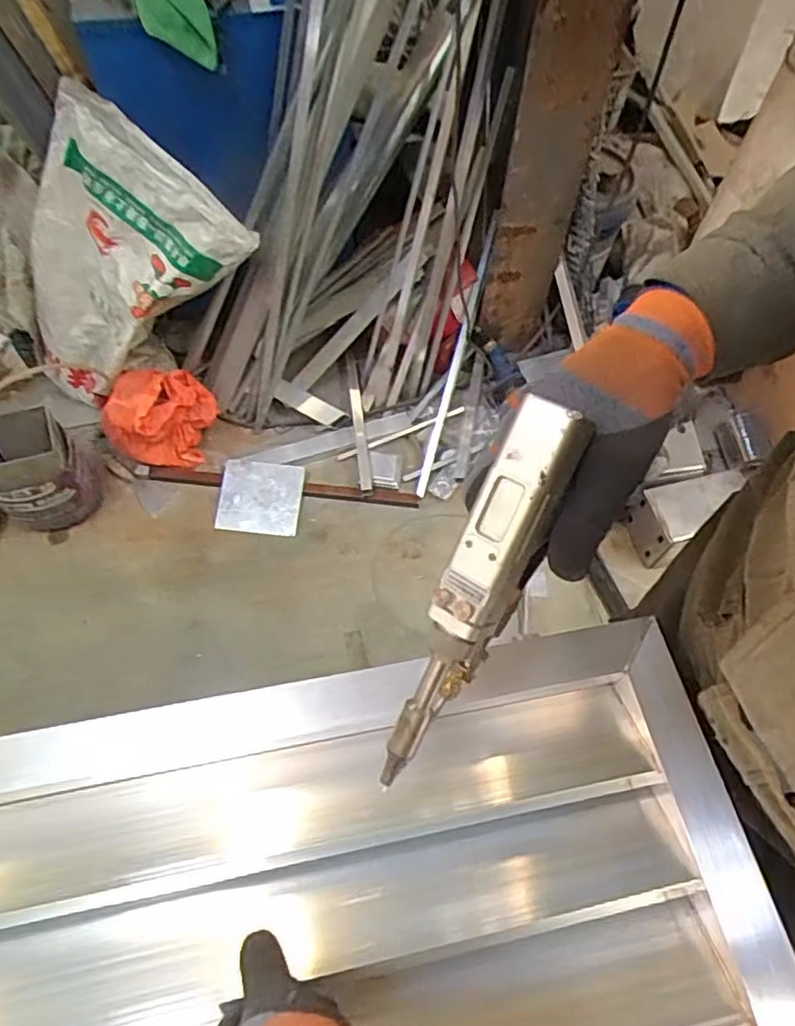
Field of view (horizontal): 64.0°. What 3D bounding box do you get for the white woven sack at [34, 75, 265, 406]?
[{"bbox_3d":[-0.745,-0.610,1.552,0.474,0.740,0.124,49,32,-15],"label":"white woven sack"}]

